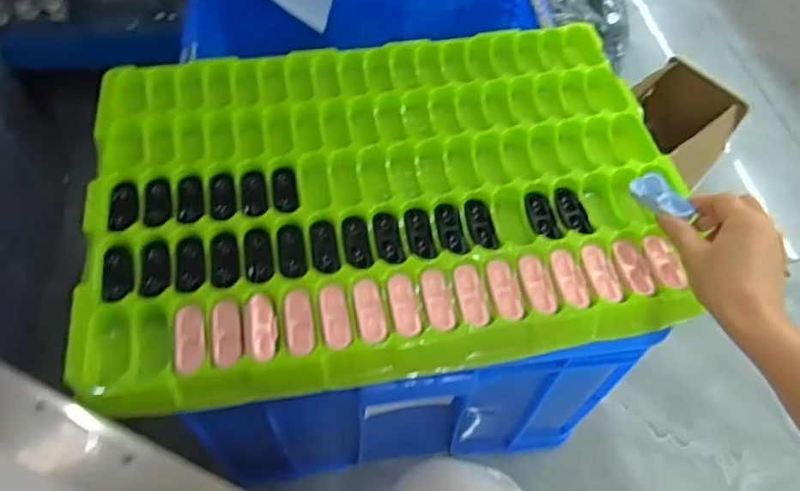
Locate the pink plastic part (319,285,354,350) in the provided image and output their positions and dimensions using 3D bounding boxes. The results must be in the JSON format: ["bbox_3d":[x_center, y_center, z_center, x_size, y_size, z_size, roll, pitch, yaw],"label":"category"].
[{"bbox_3d":[-0.056,0.065,0.513,0.024,0.007,0.065,-8,57,-8],"label":"pink plastic part"}]

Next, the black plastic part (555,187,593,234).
[{"bbox_3d":[0.175,-0.035,0.593,0.025,0.008,0.057,-11,57,-10],"label":"black plastic part"}]

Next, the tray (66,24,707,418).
[{"bbox_3d":[-0.010,-0.066,0.609,0.591,0.039,0.416,-8,57,-8],"label":"tray"}]

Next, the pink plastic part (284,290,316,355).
[{"bbox_3d":[-0.088,0.067,0.511,0.023,0.007,0.060,-7,57,-7],"label":"pink plastic part"}]

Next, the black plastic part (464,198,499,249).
[{"bbox_3d":[0.081,-0.020,0.581,0.022,0.006,0.059,-9,57,-9],"label":"black plastic part"}]

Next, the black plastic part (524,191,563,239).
[{"bbox_3d":[0.143,-0.028,0.586,0.023,0.009,0.058,-11,57,-10],"label":"black plastic part"}]

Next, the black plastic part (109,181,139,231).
[{"bbox_3d":[-0.271,-0.038,0.577,0.024,0.008,0.058,-6,57,-7],"label":"black plastic part"}]

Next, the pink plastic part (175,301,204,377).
[{"bbox_3d":[-0.178,0.080,0.496,0.024,0.007,0.065,-8,57,-8],"label":"pink plastic part"}]

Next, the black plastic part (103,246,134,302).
[{"bbox_3d":[-0.257,0.027,0.533,0.024,0.012,0.056,-9,57,-9],"label":"black plastic part"}]

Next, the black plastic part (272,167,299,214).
[{"bbox_3d":[-0.118,-0.055,0.605,0.025,0.010,0.057,-8,57,-8],"label":"black plastic part"}]

